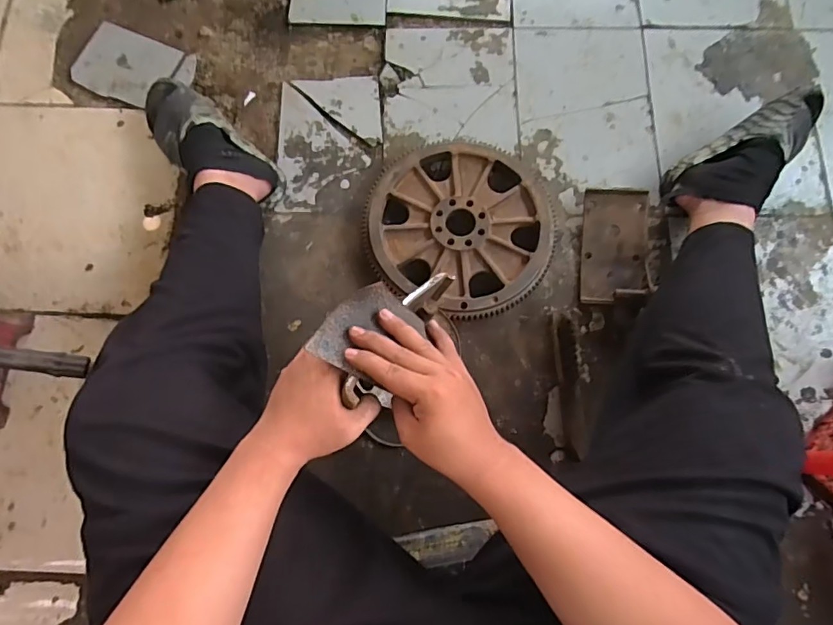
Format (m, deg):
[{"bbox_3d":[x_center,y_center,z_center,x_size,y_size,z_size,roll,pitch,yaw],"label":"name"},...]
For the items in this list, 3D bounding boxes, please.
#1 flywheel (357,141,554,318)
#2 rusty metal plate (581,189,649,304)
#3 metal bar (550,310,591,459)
[{"bbox_3d":[0.076,-0.139,0.870,0.317,0.059,0.299,0,77,-1],"label":"flywheel"},{"bbox_3d":[0.342,-0.114,0.873,0.105,0.028,0.197,3,81,14],"label":"rusty metal plate"},{"bbox_3d":[0.251,0.119,0.827,0.034,0.038,0.228,-3,77,-1],"label":"metal bar"}]

